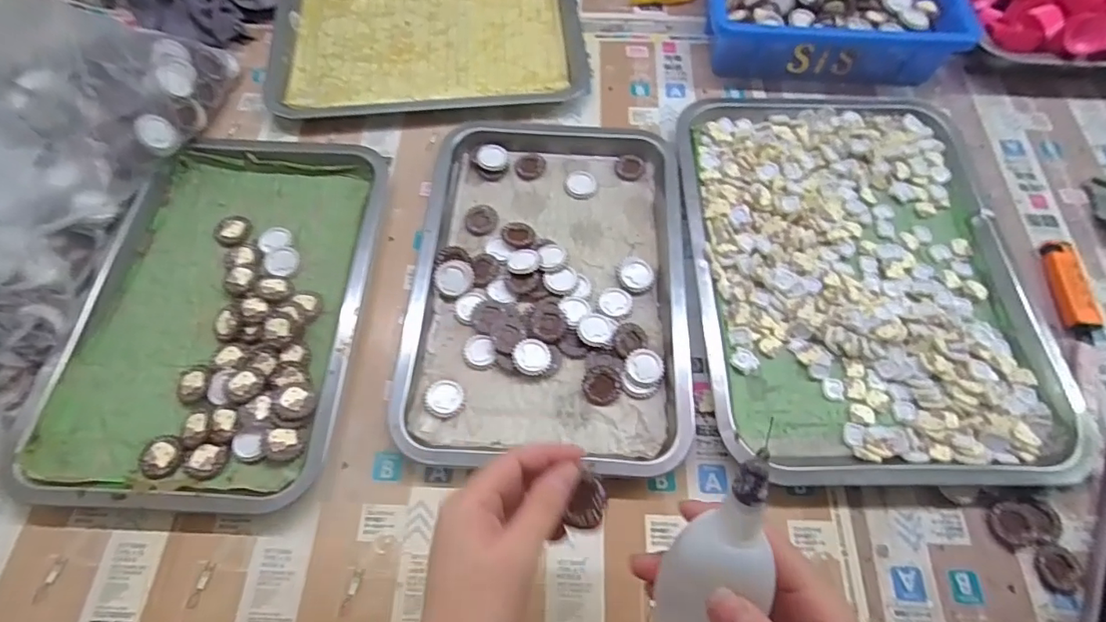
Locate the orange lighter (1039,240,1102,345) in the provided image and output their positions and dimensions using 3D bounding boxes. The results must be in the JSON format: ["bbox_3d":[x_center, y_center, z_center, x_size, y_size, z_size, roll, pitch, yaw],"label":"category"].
[{"bbox_3d":[0.414,-0.020,0.428,0.024,0.013,0.088,8,64,3],"label":"orange lighter"}]

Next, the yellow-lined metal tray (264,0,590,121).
[{"bbox_3d":[-0.125,-0.289,0.551,0.301,0.018,0.211,-7,64,-4],"label":"yellow-lined metal tray"}]

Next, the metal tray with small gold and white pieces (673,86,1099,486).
[{"bbox_3d":[0.241,-0.055,0.440,0.259,0.023,0.374,1,64,0],"label":"metal tray with small gold and white pieces"}]

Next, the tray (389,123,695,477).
[{"bbox_3d":[-0.003,-0.031,0.429,0.204,0.021,0.301,3,64,1],"label":"tray"}]

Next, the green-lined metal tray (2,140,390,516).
[{"bbox_3d":[-0.249,-0.007,0.414,0.204,0.022,0.298,3,64,1],"label":"green-lined metal tray"}]

